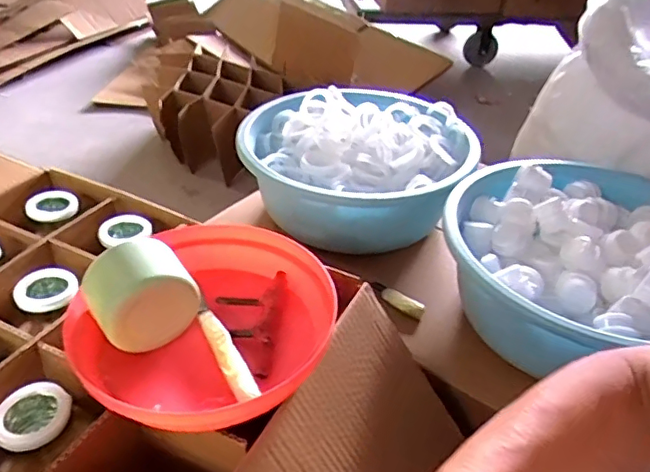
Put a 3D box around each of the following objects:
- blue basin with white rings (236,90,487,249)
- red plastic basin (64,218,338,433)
[{"bbox_3d":[0.068,-0.145,1.015,0.372,0.138,0.494,15,38,17],"label":"blue basin with white rings"},{"bbox_3d":[-0.108,0.079,0.528,0.211,0.052,0.239,18,39,20],"label":"red plastic basin"}]

